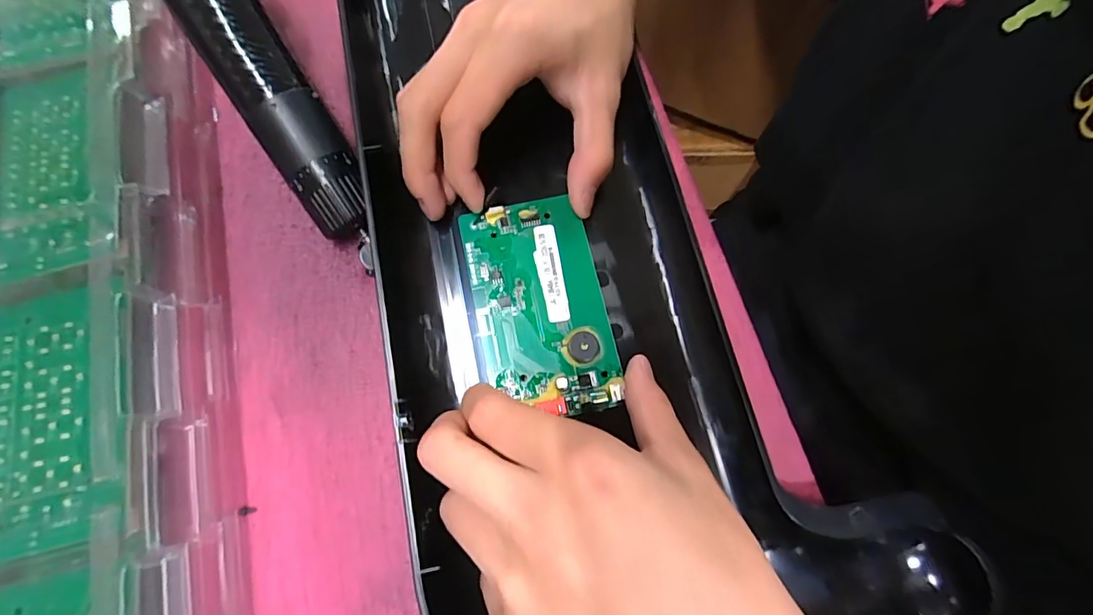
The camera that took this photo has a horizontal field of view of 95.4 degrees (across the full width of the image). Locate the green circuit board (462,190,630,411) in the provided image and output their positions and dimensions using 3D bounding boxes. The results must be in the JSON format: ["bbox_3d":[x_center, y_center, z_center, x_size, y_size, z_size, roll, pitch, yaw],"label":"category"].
[{"bbox_3d":[-0.003,-0.003,0.234,0.060,0.009,0.104,-12,74,-4],"label":"green circuit board"}]

